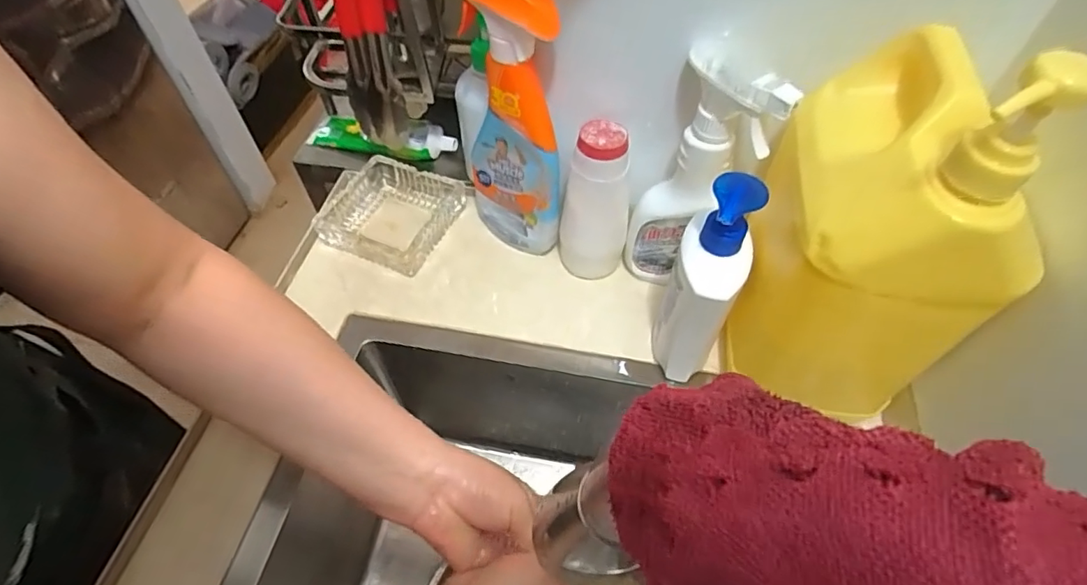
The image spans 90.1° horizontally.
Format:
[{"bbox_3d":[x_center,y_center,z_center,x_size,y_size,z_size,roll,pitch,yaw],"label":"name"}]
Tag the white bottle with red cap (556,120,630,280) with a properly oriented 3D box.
[{"bbox_3d":[0.046,-0.075,0.514,0.061,0.161,0.059,5,52,2],"label":"white bottle with red cap"}]

